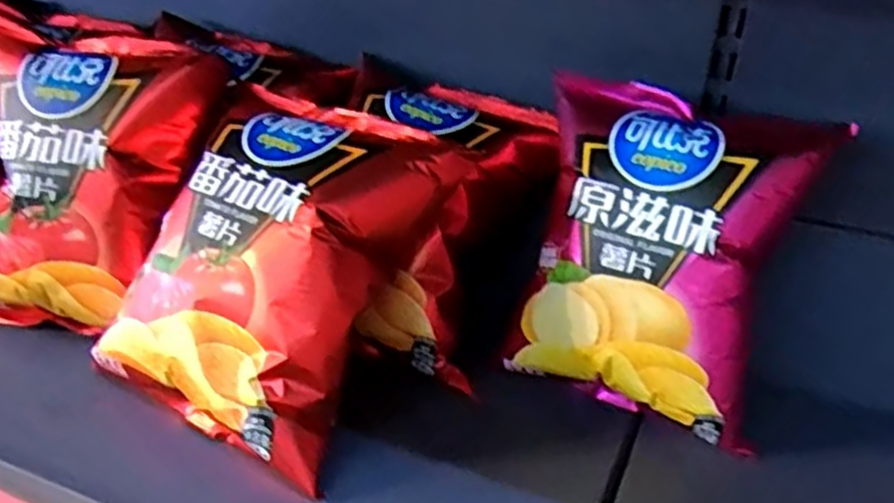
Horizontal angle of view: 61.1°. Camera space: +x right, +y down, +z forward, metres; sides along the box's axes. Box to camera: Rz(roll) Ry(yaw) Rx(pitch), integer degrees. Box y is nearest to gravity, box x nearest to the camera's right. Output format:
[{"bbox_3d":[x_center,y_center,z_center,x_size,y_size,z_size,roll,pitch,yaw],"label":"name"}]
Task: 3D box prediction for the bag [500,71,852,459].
[{"bbox_3d":[0.116,0.003,0.420,0.148,0.163,0.090,11,22,15],"label":"bag"}]

